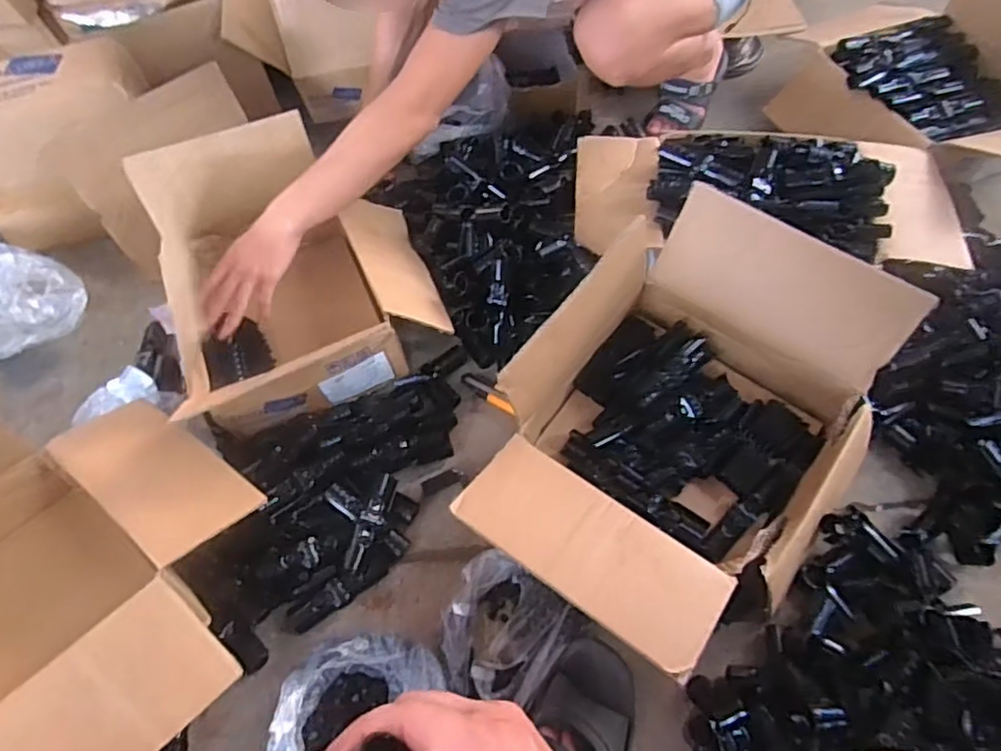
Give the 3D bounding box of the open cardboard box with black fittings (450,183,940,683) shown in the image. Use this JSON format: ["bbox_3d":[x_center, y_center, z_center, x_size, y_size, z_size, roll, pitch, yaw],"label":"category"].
[{"bbox_3d":[0.217,0.064,0.747,0.337,0.236,0.465,32,64,21],"label":"open cardboard box with black fittings"}]

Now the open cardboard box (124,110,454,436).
[{"bbox_3d":[-0.295,-0.145,0.950,0.355,0.249,0.389,-19,58,-9],"label":"open cardboard box"}]

